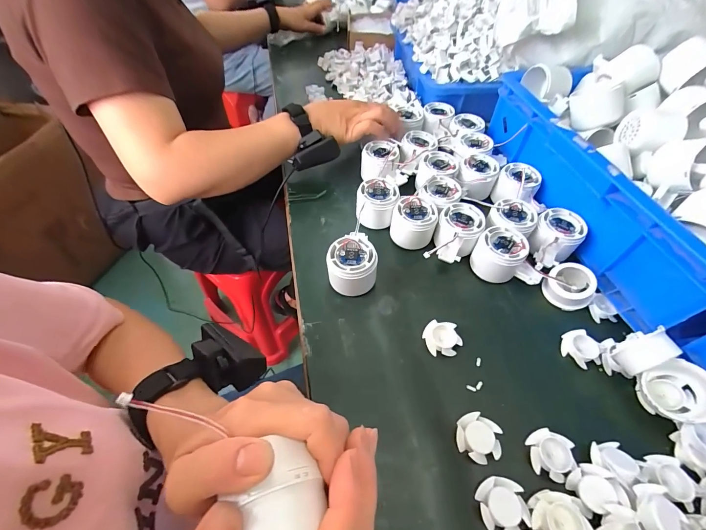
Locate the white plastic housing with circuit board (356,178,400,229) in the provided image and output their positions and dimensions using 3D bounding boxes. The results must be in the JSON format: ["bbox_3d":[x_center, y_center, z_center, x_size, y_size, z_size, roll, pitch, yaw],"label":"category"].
[{"bbox_3d":[0.033,-0.088,0.458,0.059,0.046,0.060,1,52,-3],"label":"white plastic housing with circuit board"}]

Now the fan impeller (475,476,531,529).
[{"bbox_3d":[0.126,0.202,0.270,0.037,0.009,0.040,0,53,0],"label":"fan impeller"}]

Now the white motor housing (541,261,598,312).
[{"bbox_3d":[0.265,0.027,0.394,0.047,0.039,0.054,-36,62,-27],"label":"white motor housing"}]

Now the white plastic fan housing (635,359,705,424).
[{"bbox_3d":[0.309,0.123,0.305,0.051,0.059,0.051,16,33,-31],"label":"white plastic fan housing"}]

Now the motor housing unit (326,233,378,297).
[{"bbox_3d":[-0.002,0.003,0.389,0.058,0.054,0.055,-2,53,-6],"label":"motor housing unit"}]

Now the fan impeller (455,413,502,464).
[{"bbox_3d":[0.118,0.162,0.302,0.038,0.007,0.040,9,54,6],"label":"fan impeller"}]

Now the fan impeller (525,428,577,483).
[{"bbox_3d":[0.183,0.174,0.295,0.038,0.013,0.040,0,53,0],"label":"fan impeller"}]

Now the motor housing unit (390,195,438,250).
[{"bbox_3d":[0.082,-0.056,0.440,0.059,0.047,0.060,13,53,6],"label":"motor housing unit"}]

